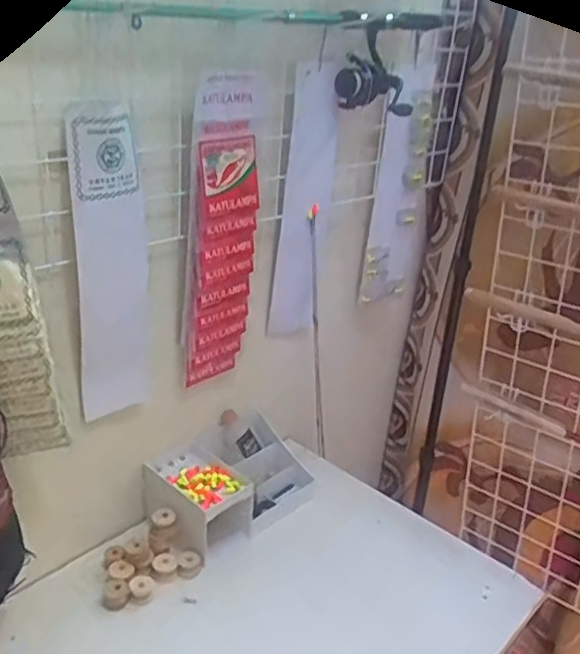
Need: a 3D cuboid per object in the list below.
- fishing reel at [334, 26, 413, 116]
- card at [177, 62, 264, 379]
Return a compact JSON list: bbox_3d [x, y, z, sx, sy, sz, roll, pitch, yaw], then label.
[{"bbox_3d":[0.132,-0.377,1.009,0.117,0.106,0.082,10,26,13],"label":"fishing reel"},{"bbox_3d":[-0.090,-0.124,0.945,0.025,0.432,0.126,26,30,37],"label":"card"}]

